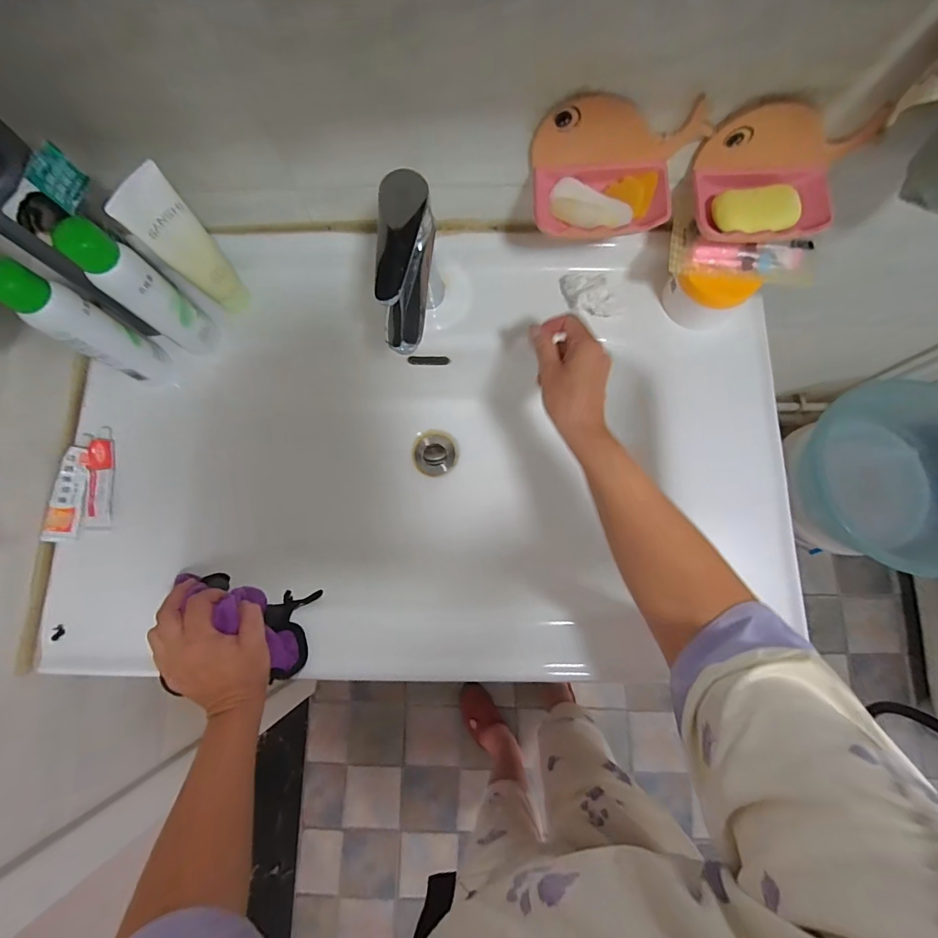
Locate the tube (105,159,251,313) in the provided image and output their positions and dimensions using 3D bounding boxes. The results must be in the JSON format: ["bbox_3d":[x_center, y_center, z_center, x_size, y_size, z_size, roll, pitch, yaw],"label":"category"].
[{"bbox_3d":[-0.281,-0.221,0.436,0.053,0.156,0.033,-44,81,-7],"label":"tube"}]

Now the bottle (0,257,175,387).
[{"bbox_3d":[-0.367,-0.134,0.419,0.041,0.162,0.045,29,81,7],"label":"bottle"}]

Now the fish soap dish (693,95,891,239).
[{"bbox_3d":[0.282,-0.268,0.388,0.139,0.070,0.092,7,79,3],"label":"fish soap dish"}]

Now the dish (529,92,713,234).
[{"bbox_3d":[0.134,-0.270,0.388,0.149,0.068,0.086,2,79,2],"label":"dish"}]

